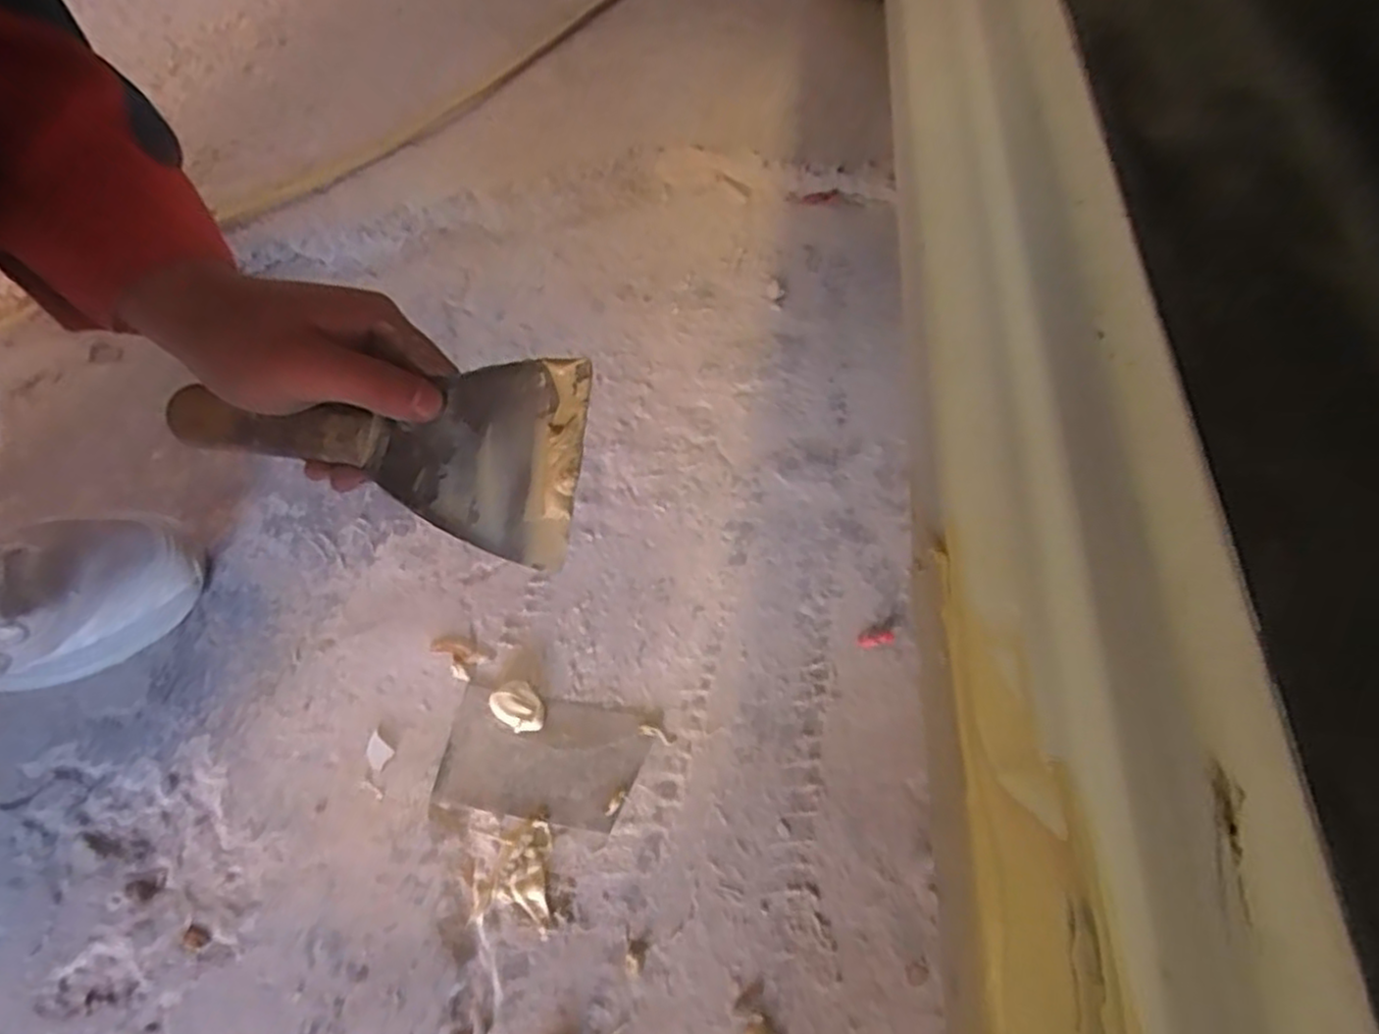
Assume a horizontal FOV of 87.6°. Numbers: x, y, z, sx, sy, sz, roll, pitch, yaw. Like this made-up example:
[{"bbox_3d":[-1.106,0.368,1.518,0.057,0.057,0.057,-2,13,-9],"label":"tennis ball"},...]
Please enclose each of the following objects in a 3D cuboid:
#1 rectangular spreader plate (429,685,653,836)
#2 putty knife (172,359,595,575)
[{"bbox_3d":[-0.093,0.153,0.455,0.121,0.005,0.073,9,60,3],"label":"rectangular spreader plate"},{"bbox_3d":[-0.138,-0.049,0.337,0.192,0.021,0.091,20,88,5],"label":"putty knife"}]

